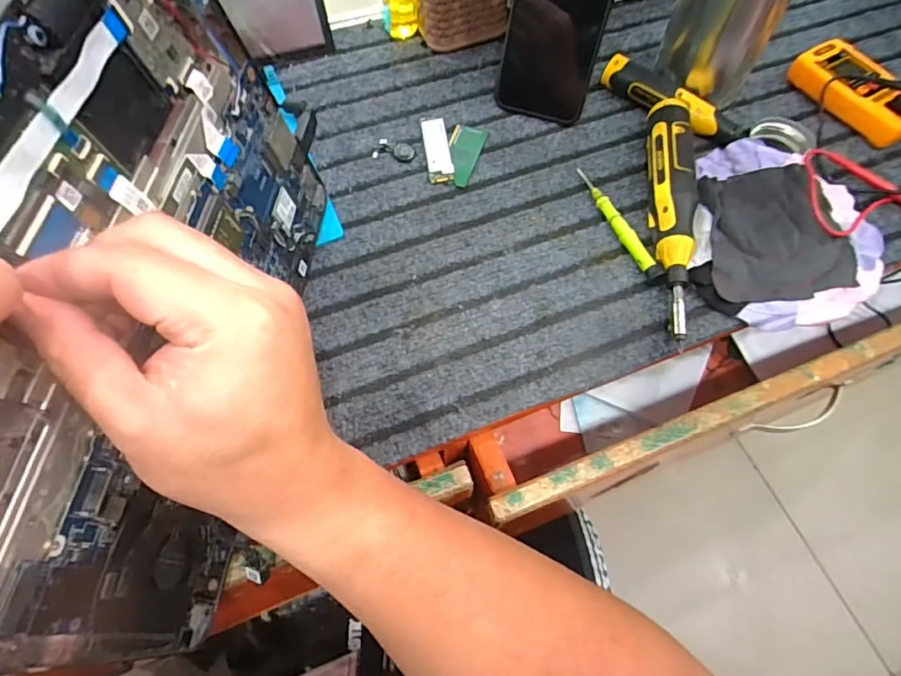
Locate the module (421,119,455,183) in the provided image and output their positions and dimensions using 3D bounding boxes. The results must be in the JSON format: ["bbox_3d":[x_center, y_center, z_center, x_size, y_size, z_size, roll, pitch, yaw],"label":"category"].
[{"bbox_3d":[-0.012,-0.169,0.467,0.022,0.005,0.079,-8,63,-4],"label":"module"}]

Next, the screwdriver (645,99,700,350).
[{"bbox_3d":[0.179,-0.100,0.416,0.036,0.037,0.218,4,63,2],"label":"screwdriver"}]

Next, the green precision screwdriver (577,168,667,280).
[{"bbox_3d":[0.135,-0.096,0.428,0.012,0.012,0.122,-20,64,-10],"label":"green precision screwdriver"}]

